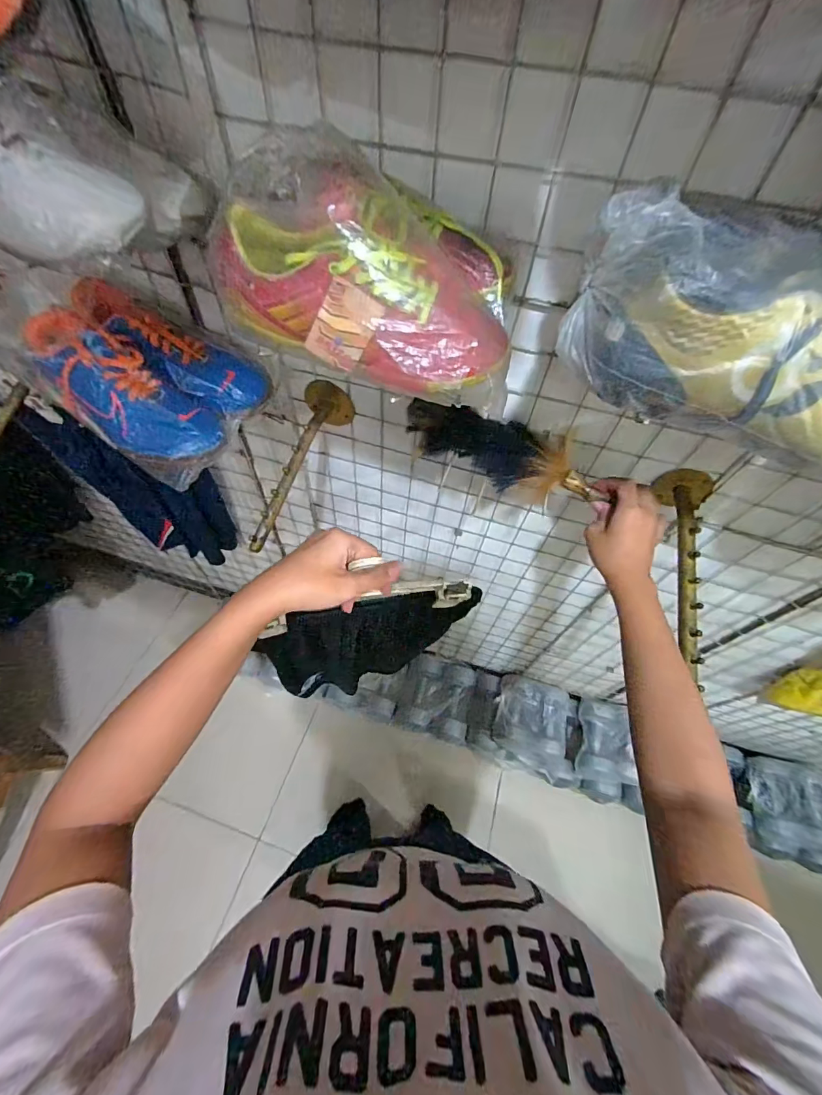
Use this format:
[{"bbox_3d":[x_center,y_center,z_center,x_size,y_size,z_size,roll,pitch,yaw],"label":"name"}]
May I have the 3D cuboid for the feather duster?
[{"bbox_3d":[0.110,-0.120,0.519,0.237,0.077,0.045,25,60,7],"label":"feather duster"}]

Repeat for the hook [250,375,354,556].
[{"bbox_3d":[-0.158,-0.117,0.559,0.064,0.069,0.246,20,59,8],"label":"hook"}]

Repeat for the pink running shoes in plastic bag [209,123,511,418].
[{"bbox_3d":[-0.027,-0.206,0.314,0.225,0.097,0.147,15,59,5],"label":"pink running shoes in plastic bag"}]

